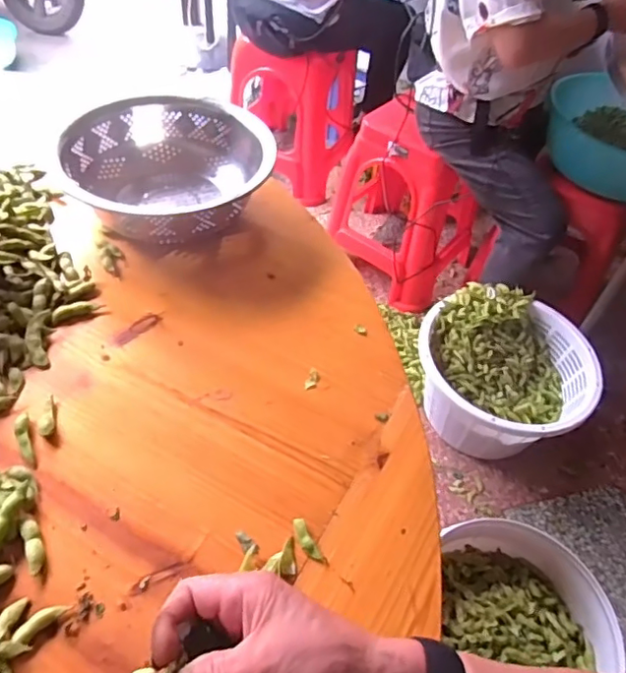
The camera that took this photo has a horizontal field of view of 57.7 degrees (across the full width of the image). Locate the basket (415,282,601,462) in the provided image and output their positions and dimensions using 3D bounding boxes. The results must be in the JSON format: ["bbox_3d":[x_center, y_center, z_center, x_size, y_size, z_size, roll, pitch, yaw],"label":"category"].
[{"bbox_3d":[0.437,0.098,1.335,0.381,0.235,0.393,-34,61,-30],"label":"basket"}]

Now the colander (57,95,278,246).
[{"bbox_3d":[-0.164,-0.188,0.651,0.200,0.114,0.199,-19,53,-22],"label":"colander"}]

